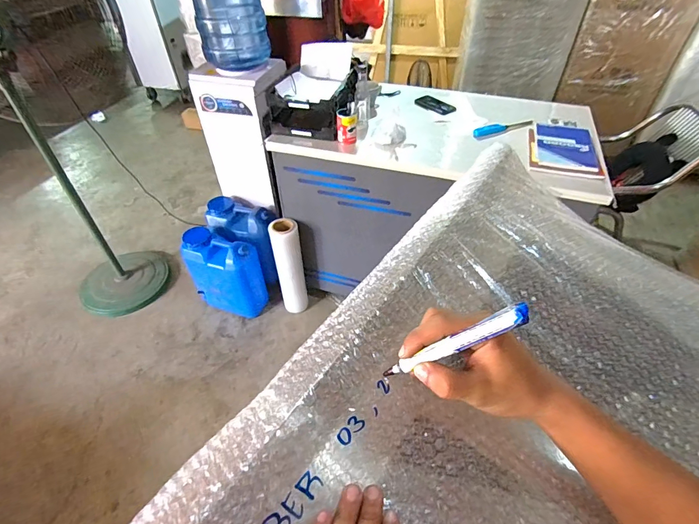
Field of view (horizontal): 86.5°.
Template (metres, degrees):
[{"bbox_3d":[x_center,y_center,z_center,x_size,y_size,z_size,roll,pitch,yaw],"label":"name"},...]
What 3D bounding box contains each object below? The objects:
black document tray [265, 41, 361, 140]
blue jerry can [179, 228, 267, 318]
[{"bbox_3d":[-0.118,-0.659,1.410,0.294,0.186,0.423,6,45,7],"label":"black document tray"},{"bbox_3d":[-0.581,0.065,1.753,0.323,0.413,0.156,8,46,9],"label":"blue jerry can"}]

